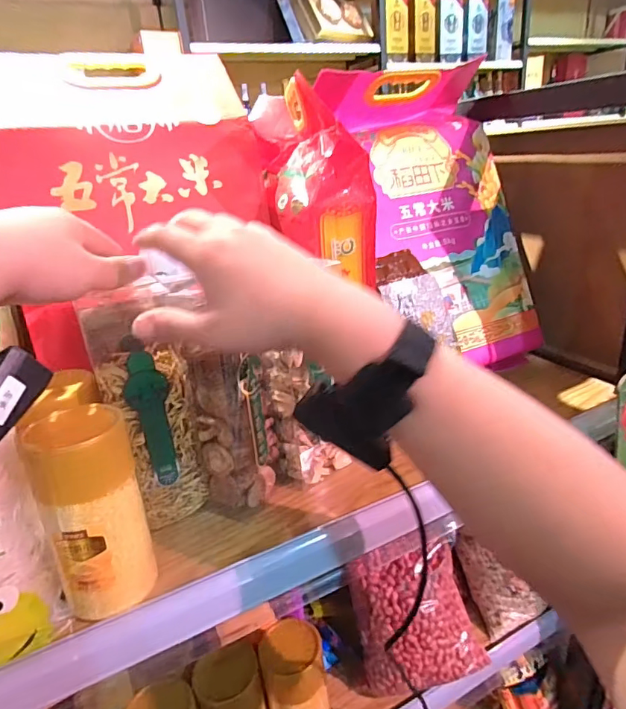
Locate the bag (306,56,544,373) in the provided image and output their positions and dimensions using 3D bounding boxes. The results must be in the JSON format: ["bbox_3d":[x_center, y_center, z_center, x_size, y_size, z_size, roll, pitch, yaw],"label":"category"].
[{"bbox_3d":[0.146,-0.161,0.582,0.237,0.377,0.070,-14,-3,-28],"label":"bag"}]

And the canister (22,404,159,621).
[{"bbox_3d":[-0.152,0.109,0.333,0.062,0.133,0.059,-18,26,-26],"label":"canister"}]

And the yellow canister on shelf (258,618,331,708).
[{"bbox_3d":[-0.016,0.349,0.497,0.066,0.143,0.059,-11,24,-13],"label":"yellow canister on shelf"}]

